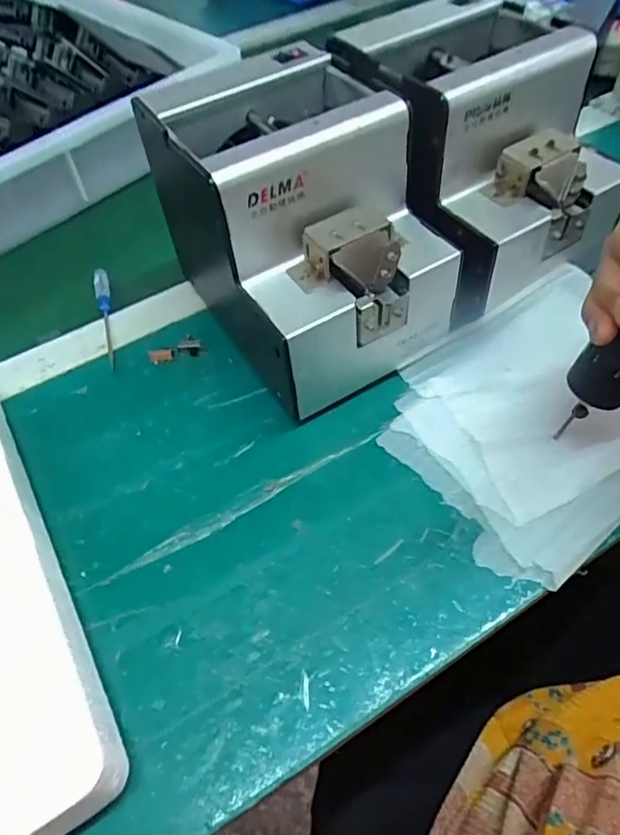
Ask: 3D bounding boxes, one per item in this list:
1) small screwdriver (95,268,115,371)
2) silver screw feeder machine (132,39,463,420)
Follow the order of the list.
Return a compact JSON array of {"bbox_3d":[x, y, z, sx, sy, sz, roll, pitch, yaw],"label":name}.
[{"bbox_3d":[-0.159,-0.079,0.446,0.013,0.009,0.118,-17,53,-8],"label":"small screwdriver"},{"bbox_3d":[-0.011,-0.124,0.378,0.130,0.148,0.187,-27,55,-15],"label":"silver screw feeder machine"}]

